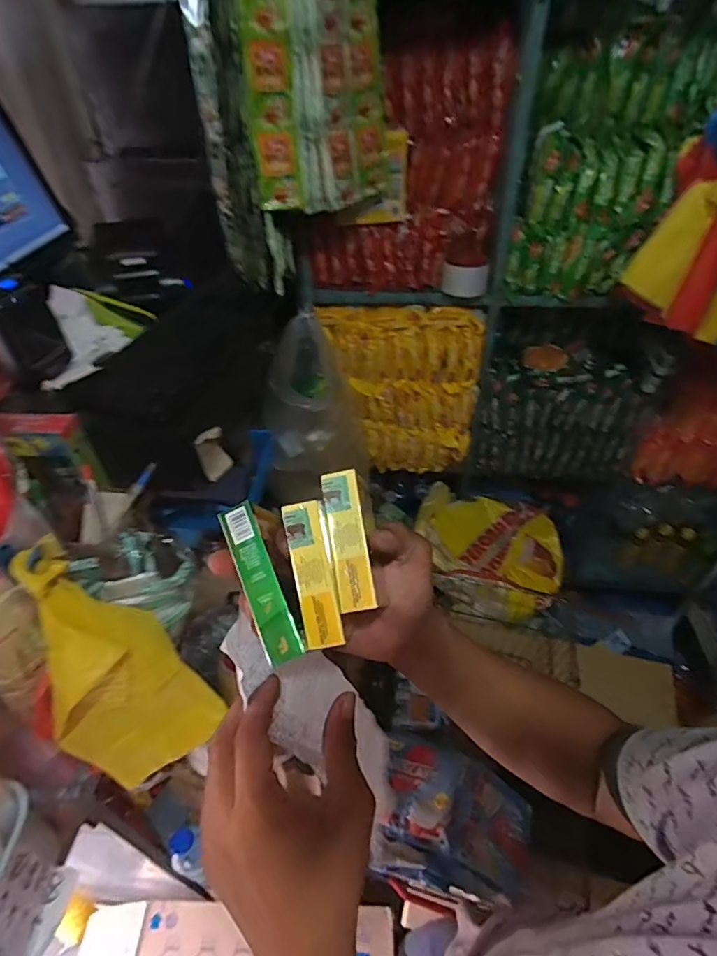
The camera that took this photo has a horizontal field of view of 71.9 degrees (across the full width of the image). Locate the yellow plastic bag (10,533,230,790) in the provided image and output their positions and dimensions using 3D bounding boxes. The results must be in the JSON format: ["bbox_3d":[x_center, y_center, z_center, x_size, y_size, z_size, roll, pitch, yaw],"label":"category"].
[{"bbox_3d":[-0.241,0.192,0.469,0.130,0.286,0.044,-37,34,-23],"label":"yellow plastic bag"}]

